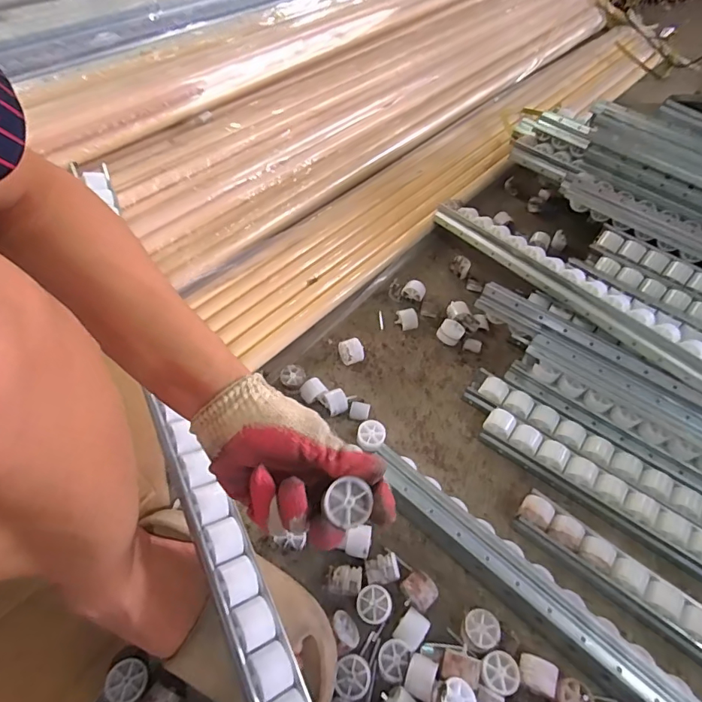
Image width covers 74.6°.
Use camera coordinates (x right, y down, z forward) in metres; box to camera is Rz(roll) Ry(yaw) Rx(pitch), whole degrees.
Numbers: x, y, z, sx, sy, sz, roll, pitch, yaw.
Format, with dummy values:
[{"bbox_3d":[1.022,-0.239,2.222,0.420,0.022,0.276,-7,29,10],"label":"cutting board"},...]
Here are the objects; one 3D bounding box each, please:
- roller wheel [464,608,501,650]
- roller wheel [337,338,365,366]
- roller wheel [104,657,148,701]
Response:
[{"bbox_3d":[0.131,0.283,0.469,0.034,0.025,0.035,2,54,-3],"label":"roller wheel"},{"bbox_3d":[0.001,0.001,0.664,0.029,0.030,0.032,-15,57,-15],"label":"roller wheel"},{"bbox_3d":[-0.205,0.304,0.425,0.034,0.019,0.033,2,54,-3],"label":"roller wheel"}]

